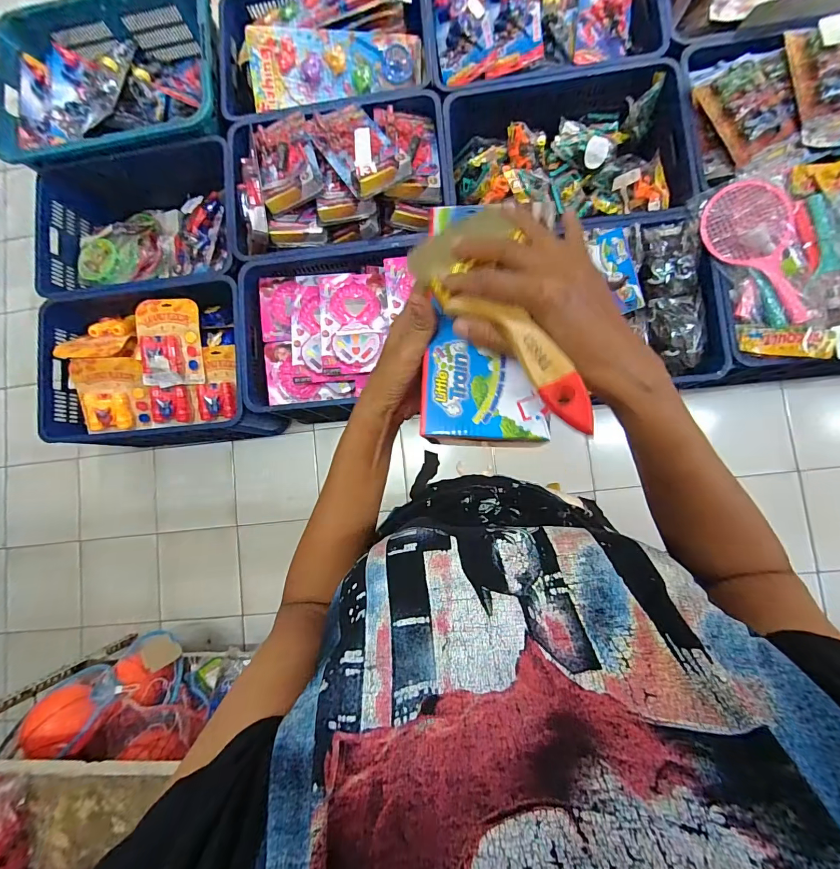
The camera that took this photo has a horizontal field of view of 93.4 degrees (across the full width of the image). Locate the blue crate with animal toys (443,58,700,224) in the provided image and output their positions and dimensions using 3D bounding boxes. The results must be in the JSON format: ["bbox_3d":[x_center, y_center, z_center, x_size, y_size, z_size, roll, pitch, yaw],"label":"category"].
[{"bbox_3d":[0.396,-0.776,1.120,0.622,0.157,0.396,0,85,6],"label":"blue crate with animal toys"}]

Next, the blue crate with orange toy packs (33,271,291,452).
[{"bbox_3d":[-0.773,-0.200,1.216,0.616,0.253,0.445,-8,84,5],"label":"blue crate with orange toy packs"}]

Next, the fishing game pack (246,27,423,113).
[{"bbox_3d":[-0.235,-1.043,1.135,0.476,0.040,0.178,-5,114,-7],"label":"fishing game pack"}]

